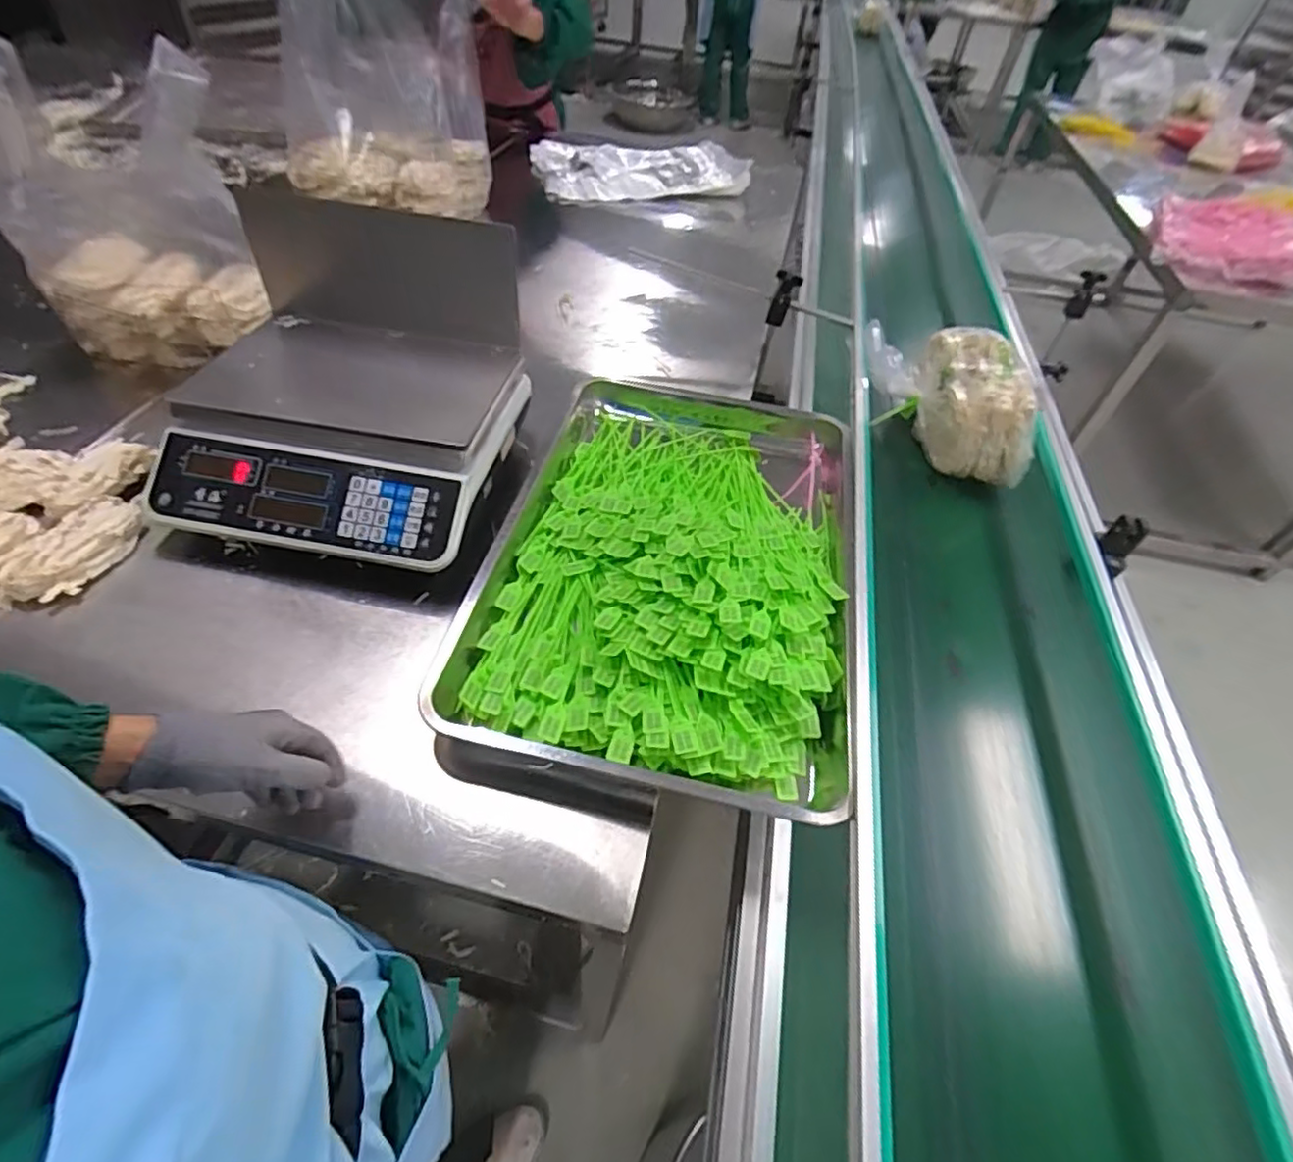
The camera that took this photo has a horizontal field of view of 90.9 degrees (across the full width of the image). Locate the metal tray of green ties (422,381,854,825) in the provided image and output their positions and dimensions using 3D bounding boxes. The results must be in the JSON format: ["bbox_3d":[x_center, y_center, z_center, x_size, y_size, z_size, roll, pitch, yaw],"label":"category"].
[{"bbox_3d":[0.042,-0.056,0.753,0.402,0.063,0.632,11,48,4],"label":"metal tray of green ties"}]

